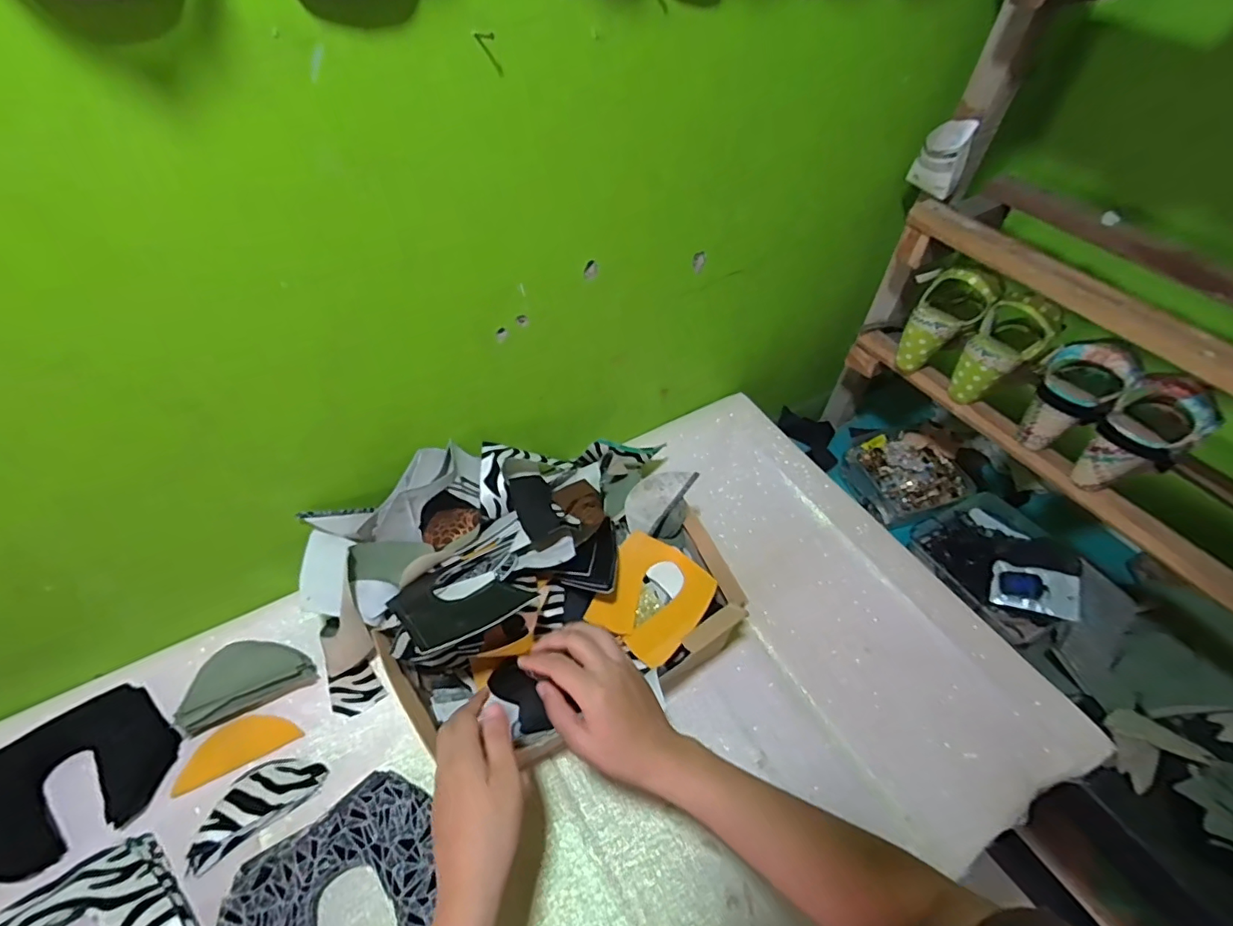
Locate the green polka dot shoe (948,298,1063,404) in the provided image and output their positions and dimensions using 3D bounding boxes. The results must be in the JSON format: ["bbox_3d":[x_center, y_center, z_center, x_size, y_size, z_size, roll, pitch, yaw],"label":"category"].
[{"bbox_3d":[0.479,-0.145,0.696,0.059,0.145,0.080,5,39,-47],"label":"green polka dot shoe"}]

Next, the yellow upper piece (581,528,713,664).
[{"bbox_3d":[0.039,0.142,0.592,0.110,0.021,0.129,28,54,18],"label":"yellow upper piece"}]

